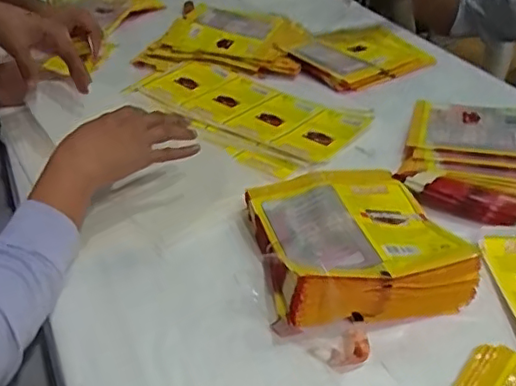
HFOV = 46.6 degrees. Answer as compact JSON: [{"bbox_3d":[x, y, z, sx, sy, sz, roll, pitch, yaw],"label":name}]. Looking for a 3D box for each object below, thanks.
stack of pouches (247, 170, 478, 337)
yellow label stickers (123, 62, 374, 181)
[{"bbox_3d":[0.096,0.041,0.605,0.186,0.053,0.191,-9,37,-11],"label":"stack of pouches"},{"bbox_3d":[-0.026,-0.116,0.867,0.341,0.020,0.188,28,45,27],"label":"yellow label stickers"}]

